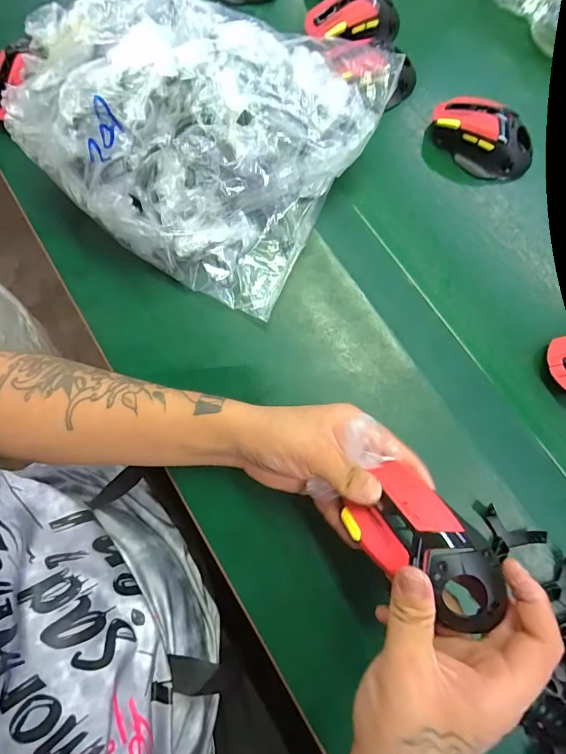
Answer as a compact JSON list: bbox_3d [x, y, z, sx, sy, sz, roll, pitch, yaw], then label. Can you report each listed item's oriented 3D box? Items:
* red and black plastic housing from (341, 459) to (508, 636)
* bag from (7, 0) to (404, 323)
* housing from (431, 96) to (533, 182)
[{"bbox_3d":[0.096,0.113,0.267,0.064,0.044,0.108,-37,76,-11],"label":"red and black plastic housing"},{"bbox_3d":[-0.089,-0.253,0.395,0.310,0.128,0.268,29,76,6],"label":"bag"},{"bbox_3d":[0.216,-0.263,0.436,0.120,0.046,0.054,39,77,9],"label":"housing"}]

